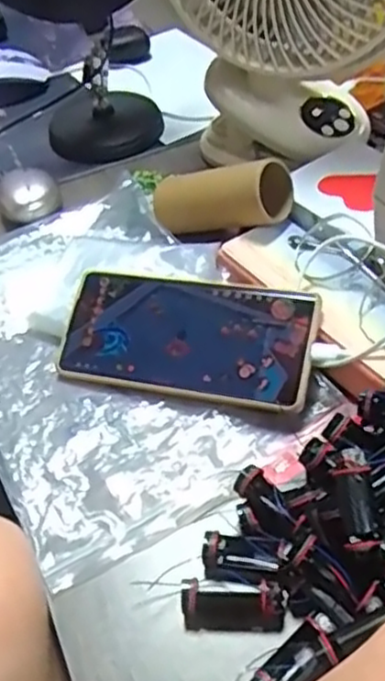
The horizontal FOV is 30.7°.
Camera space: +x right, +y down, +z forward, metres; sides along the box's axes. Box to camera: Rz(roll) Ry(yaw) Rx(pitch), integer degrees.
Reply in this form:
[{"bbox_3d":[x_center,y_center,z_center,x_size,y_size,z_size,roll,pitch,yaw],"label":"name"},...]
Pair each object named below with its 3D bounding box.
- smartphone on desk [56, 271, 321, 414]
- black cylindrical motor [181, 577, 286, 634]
[{"bbox_3d":[-0.006,-0.004,0.441,0.164,0.006,0.073,8,73,19],"label":"smartphone on desk"},{"bbox_3d":[0.020,0.129,0.342,0.049,0.019,0.019,-1,47,4],"label":"black cylindrical motor"}]

